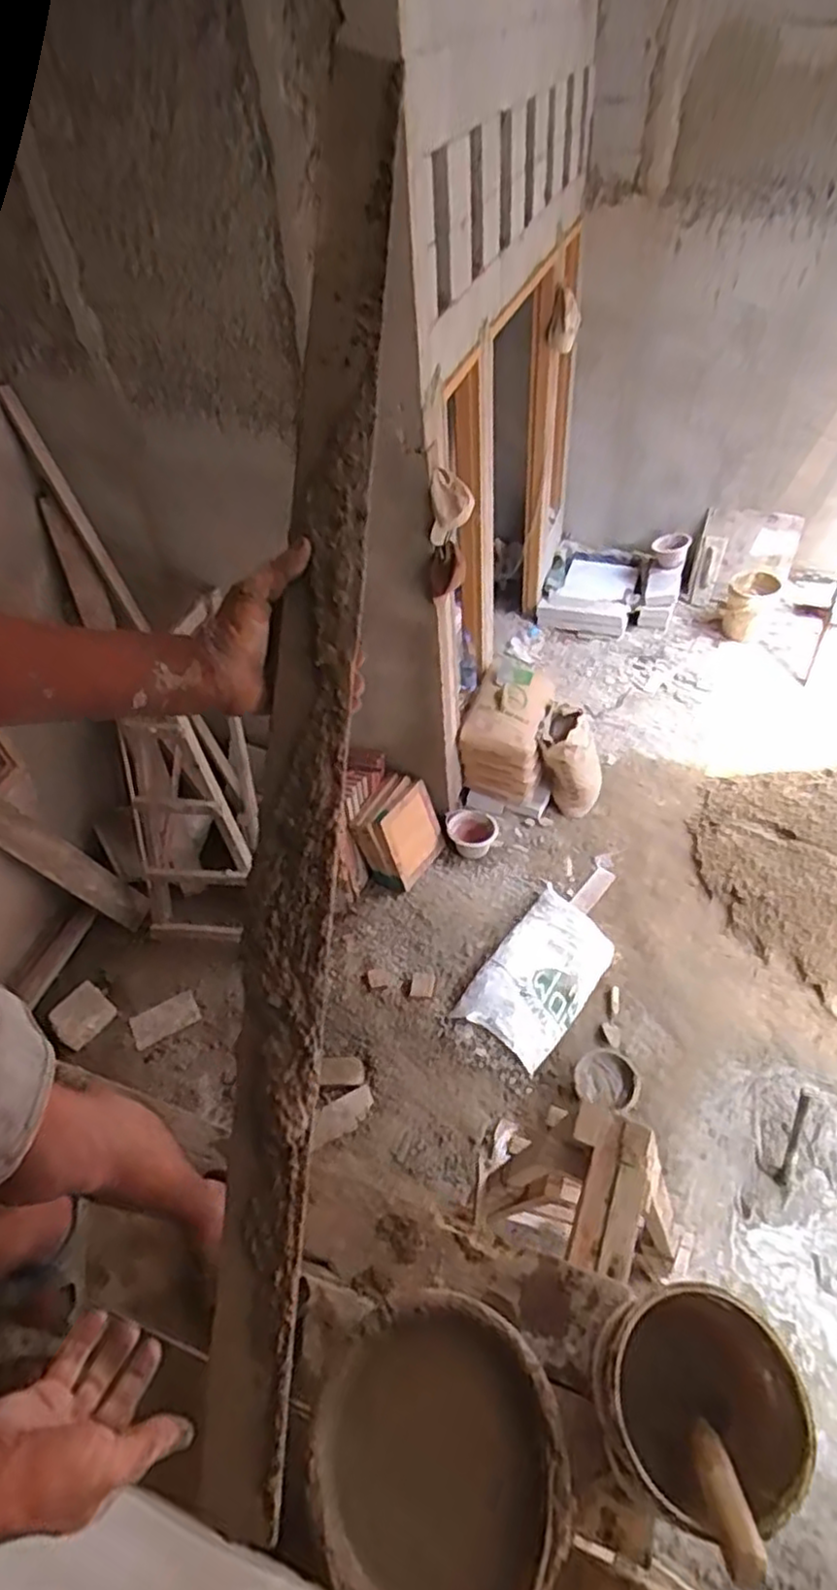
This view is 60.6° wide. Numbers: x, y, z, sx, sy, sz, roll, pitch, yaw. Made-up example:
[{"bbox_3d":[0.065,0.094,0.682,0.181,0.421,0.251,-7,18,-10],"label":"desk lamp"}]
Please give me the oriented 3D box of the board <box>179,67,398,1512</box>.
[{"bbox_3d":[-0.085,-0.021,0.509,0.058,0.027,1.015,4,87,10],"label":"board"}]

